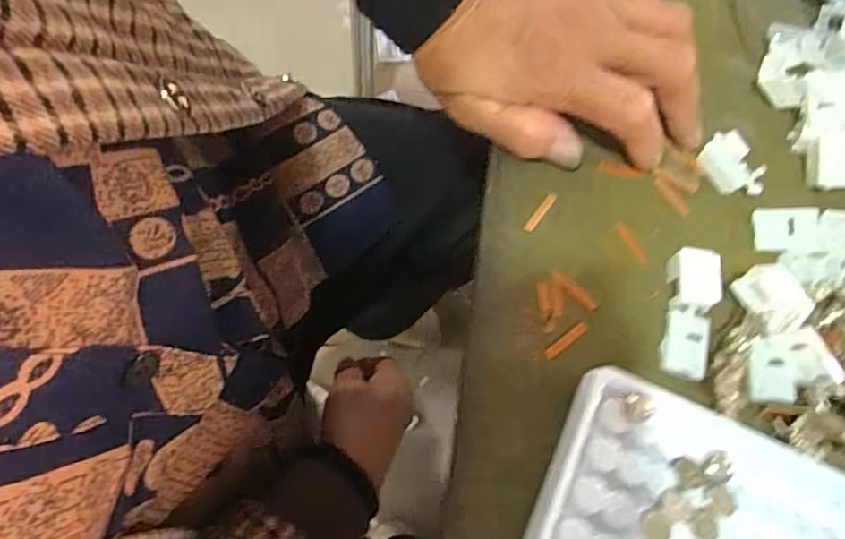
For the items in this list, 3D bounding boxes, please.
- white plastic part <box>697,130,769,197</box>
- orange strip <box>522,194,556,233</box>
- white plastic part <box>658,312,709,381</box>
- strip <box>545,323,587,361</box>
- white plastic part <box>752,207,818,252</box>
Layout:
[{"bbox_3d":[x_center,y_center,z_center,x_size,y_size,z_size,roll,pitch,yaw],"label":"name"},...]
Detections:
[{"bbox_3d":[0.150,-0.050,0.275,0.020,0.007,0.032,-33,78,-12],"label":"white plastic part"},{"bbox_3d":[0.055,-0.027,0.268,0.005,0.004,0.023,37,75,8],"label":"orange strip"},{"bbox_3d":[0.115,0.033,0.251,0.021,0.004,0.028,17,73,2],"label":"white plastic part"},{"bbox_3d":[0.063,0.031,0.251,0.023,0.004,0.004,-36,79,-12],"label":"strip"},{"bbox_3d":[0.170,-0.019,0.268,0.028,0.004,0.021,2,73,-3],"label":"white plastic part"}]

